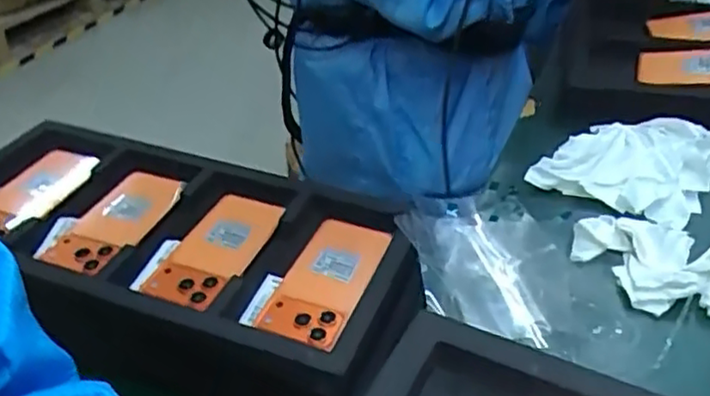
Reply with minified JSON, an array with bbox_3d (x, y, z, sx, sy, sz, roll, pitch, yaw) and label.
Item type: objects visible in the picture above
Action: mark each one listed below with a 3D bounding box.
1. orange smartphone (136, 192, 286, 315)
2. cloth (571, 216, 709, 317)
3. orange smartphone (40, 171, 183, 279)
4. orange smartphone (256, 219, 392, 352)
[{"bbox_3d":[-0.134,0.049,0.631,0.081,0.012,0.138,12,44,17],"label":"orange smartphone"},{"bbox_3d":[0.219,0.046,0.459,0.131,0.026,0.077,22,43,26],"label":"cloth"},{"bbox_3d":[-0.236,0.022,0.655,0.073,0.011,0.135,15,45,16],"label":"orange smartphone"},{"bbox_3d":[-0.028,0.074,0.600,0.075,0.017,0.151,14,40,18],"label":"orange smartphone"}]

